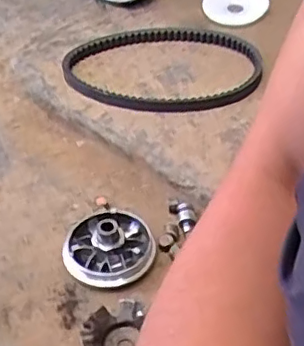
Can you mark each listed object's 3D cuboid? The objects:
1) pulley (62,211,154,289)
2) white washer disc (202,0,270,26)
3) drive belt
[{"bbox_3d":[-0.049,0.079,0.685,0.103,0.047,0.100,0,44,4],"label":"pulley"},{"bbox_3d":[0.137,-0.280,0.995,0.106,0.015,0.101,-2,44,2],"label":"white washer disc"},{"bbox_3d":[0.013,-0.158,0.897,0.289,0.019,0.202,0,44,2],"label":"drive belt"}]

